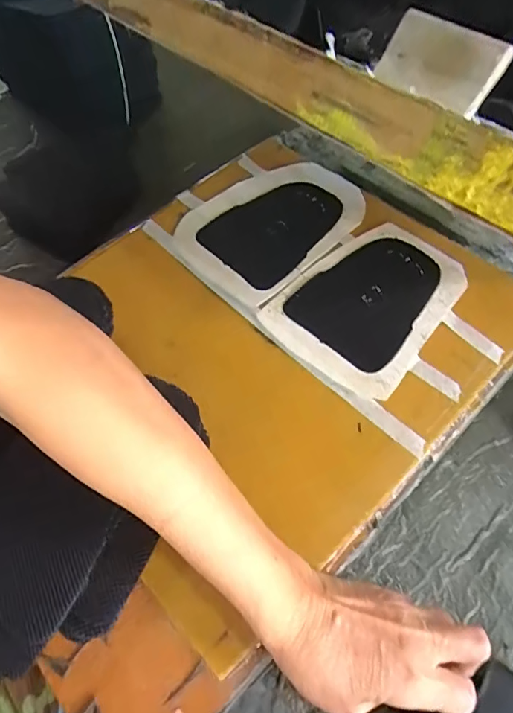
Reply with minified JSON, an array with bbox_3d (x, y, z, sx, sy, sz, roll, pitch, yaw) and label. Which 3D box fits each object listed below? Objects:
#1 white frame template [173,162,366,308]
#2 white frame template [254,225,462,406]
[{"bbox_3d":[0.022,-0.144,0.489,0.190,0.008,0.138,-38,65,-17],"label":"white frame template"},{"bbox_3d":[0.111,-0.057,0.429,0.134,0.004,0.172,39,69,22],"label":"white frame template"}]

